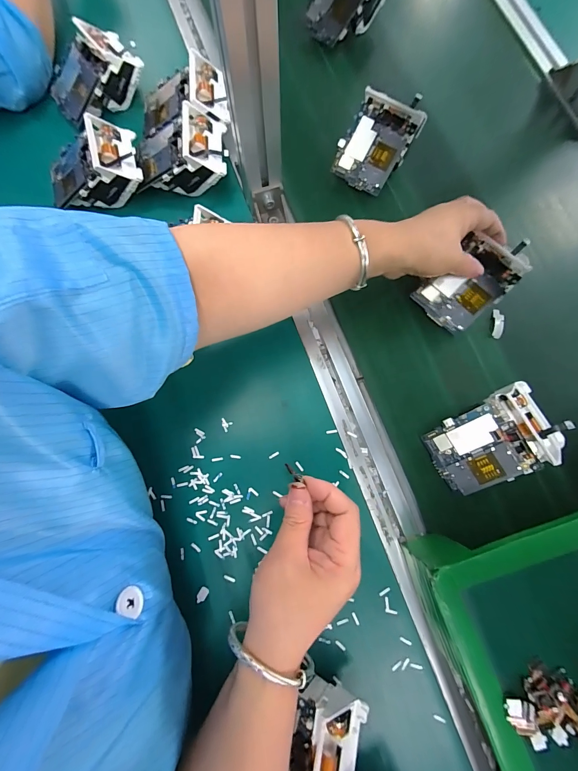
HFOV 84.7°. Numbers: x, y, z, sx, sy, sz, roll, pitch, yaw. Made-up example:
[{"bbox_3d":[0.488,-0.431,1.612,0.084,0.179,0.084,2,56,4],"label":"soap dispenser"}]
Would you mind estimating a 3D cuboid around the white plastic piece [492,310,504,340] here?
[{"bbox_3d":[0.239,-0.070,0.362,0.013,0.004,0.035,11,79,2],"label":"white plastic piece"}]

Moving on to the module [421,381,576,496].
[{"bbox_3d":[0.199,0.053,0.311,0.114,0.027,0.074,-30,77,16],"label":"module"}]

